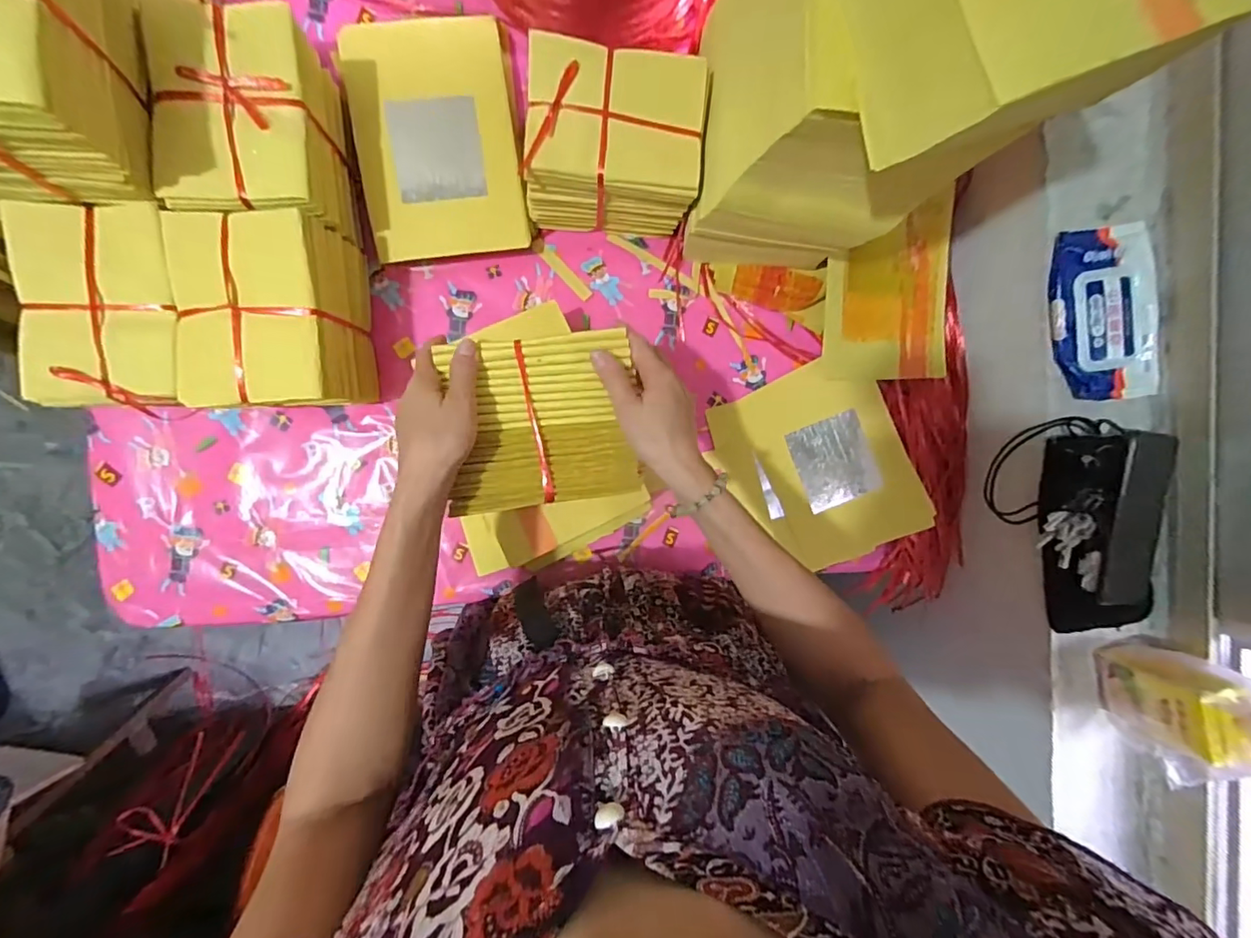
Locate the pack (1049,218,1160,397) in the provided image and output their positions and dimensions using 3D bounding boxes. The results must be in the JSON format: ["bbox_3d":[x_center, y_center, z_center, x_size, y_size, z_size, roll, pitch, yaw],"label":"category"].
[{"bbox_3d":[0.482,-0.157,0.541,0.100,0.025,0.170,-4,93,-7],"label":"pack"}]

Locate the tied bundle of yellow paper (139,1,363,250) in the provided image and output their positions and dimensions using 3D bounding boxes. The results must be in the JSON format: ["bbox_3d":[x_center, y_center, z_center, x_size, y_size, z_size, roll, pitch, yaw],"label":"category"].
[{"bbox_3d":[-0.342,-0.308,0.517,0.121,0.147,0.163,-5,93,-7],"label":"tied bundle of yellow paper"}]

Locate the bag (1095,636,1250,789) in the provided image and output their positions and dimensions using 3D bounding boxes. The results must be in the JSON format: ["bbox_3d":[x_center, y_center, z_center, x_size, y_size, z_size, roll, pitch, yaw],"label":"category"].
[{"bbox_3d":[0.536,0.237,0.479,0.060,0.182,0.111,-12,94,-6],"label":"bag"}]

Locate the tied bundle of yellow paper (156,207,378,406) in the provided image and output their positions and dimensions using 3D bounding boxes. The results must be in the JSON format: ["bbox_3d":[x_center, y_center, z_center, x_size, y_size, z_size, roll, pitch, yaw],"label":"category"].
[{"bbox_3d":[-0.336,-0.143,0.523,0.131,0.120,0.163,-5,93,-7],"label":"tied bundle of yellow paper"}]

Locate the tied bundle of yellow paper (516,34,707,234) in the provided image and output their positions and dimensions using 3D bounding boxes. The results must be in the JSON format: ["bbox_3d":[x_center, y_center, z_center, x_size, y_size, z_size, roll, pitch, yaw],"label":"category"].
[{"bbox_3d":[-0.014,-0.326,0.553,0.167,0.145,0.124,3,92,-7],"label":"tied bundle of yellow paper"}]

